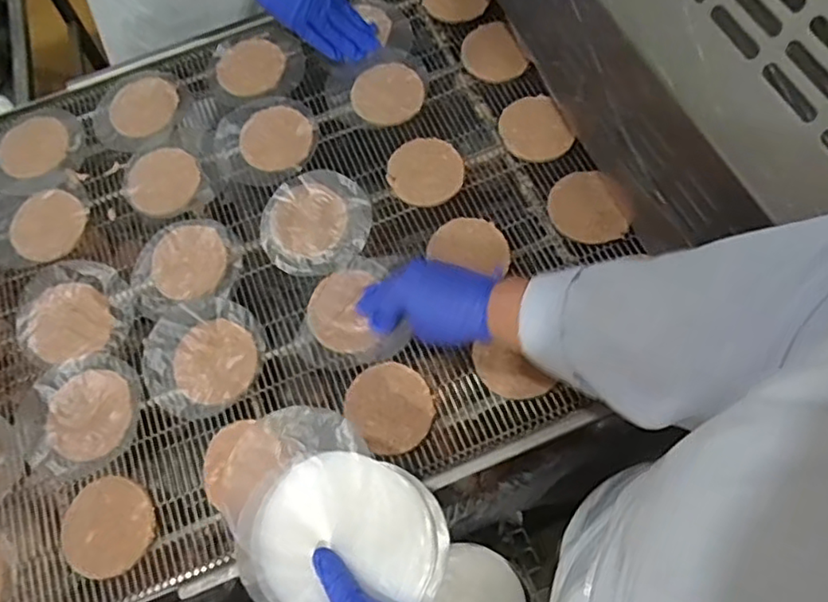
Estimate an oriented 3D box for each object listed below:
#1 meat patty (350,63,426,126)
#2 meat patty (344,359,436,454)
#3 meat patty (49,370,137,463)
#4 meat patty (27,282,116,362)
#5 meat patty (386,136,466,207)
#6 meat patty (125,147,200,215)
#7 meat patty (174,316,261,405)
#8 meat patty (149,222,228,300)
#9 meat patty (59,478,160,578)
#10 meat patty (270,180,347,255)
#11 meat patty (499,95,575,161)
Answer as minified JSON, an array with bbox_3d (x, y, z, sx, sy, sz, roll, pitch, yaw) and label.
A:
[{"bbox_3d":[-0.031,-0.247,0.737,0.084,0.012,0.083,-10,66,-2],"label":"meat patty"},{"bbox_3d":[-0.022,0.099,0.587,0.074,0.008,0.082,-38,70,-14],"label":"meat patty"},{"bbox_3d":[-0.315,0.108,0.609,0.077,0.006,0.083,-1,66,2],"label":"meat patty"},{"bbox_3d":[-0.357,0.023,0.650,0.090,0.008,0.083,17,68,9],"label":"meat patty"},{"bbox_3d":[0.012,-0.145,0.691,0.079,0.013,0.081,-1,66,2],"label":"meat patty"},{"bbox_3d":[-0.287,-0.137,0.715,0.082,0.010,0.090,-1,66,2],"label":"meat patty"},{"bbox_3d":[-0.196,0.059,0.619,0.083,0.008,0.080,-1,66,2],"label":"meat patty"},{"bbox_3d":[-0.242,-0.043,0.668,0.080,0.005,0.086,-1,66,2],"label":"meat patty"},{"bbox_3d":[-0.279,0.204,0.566,0.087,0.004,0.081,-1,66,2],"label":"meat patty"},{"bbox_3d":[-0.114,-0.089,0.677,0.085,0.011,0.077,36,72,16],"label":"meat patty"},{"bbox_3d":[0.131,-0.191,0.694,0.065,0.013,0.081,-24,69,6],"label":"meat patty"}]

